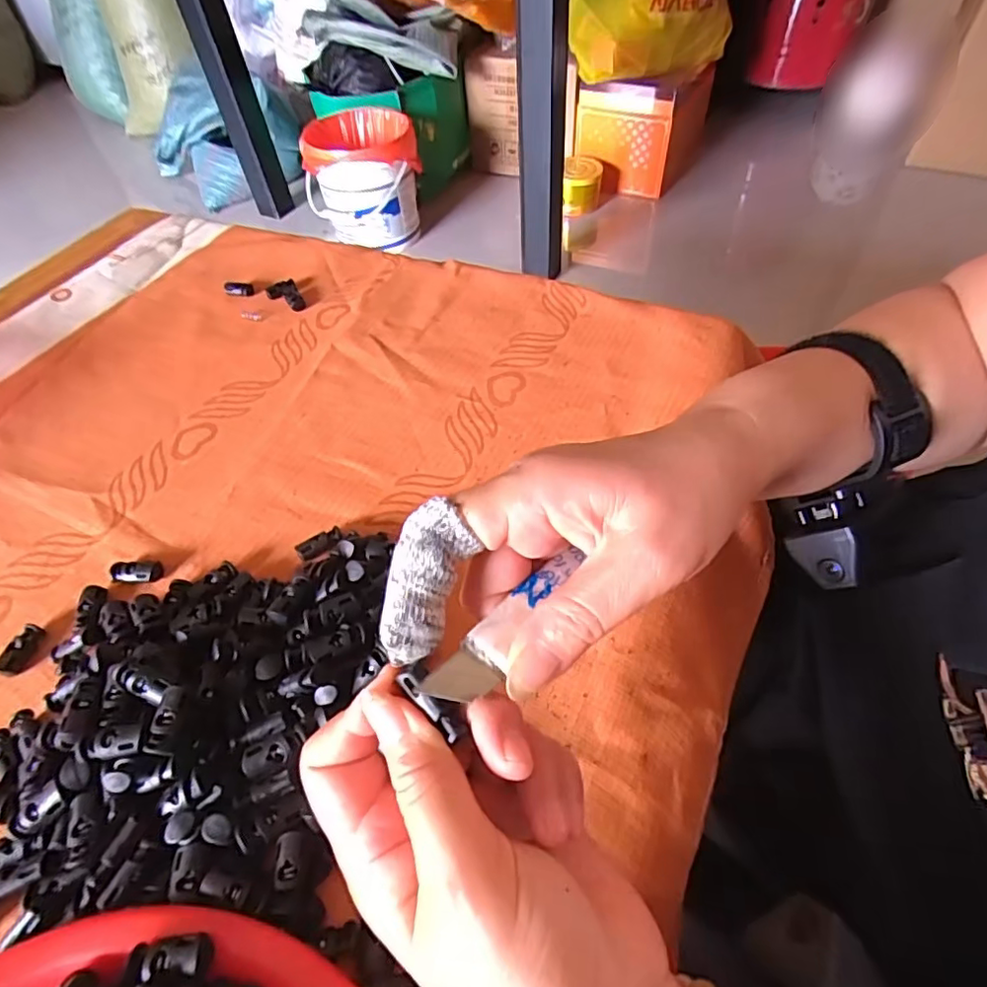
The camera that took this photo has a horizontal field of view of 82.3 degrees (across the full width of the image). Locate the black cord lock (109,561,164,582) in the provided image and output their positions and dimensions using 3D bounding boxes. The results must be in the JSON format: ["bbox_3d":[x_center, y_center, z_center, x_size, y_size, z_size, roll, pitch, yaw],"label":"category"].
[{"bbox_3d":[-0.211,0.045,0.333,0.031,0.007,0.015,-1,52,4],"label":"black cord lock"}]

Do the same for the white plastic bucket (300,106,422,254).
[{"bbox_3d":[-0.331,-0.794,1.450,0.265,0.268,0.260,-2,52,3],"label":"white plastic bucket"}]

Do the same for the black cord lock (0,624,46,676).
[{"bbox_3d":[-0.256,0.084,0.306,0.010,0.011,0.028,3,53,7],"label":"black cord lock"}]

